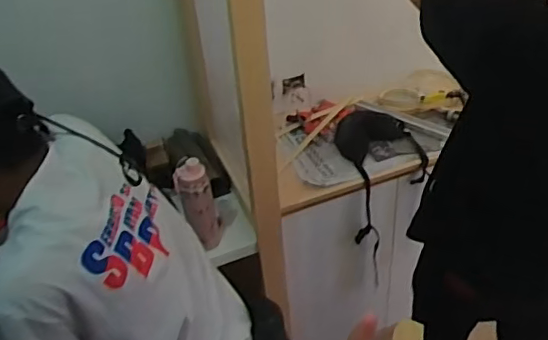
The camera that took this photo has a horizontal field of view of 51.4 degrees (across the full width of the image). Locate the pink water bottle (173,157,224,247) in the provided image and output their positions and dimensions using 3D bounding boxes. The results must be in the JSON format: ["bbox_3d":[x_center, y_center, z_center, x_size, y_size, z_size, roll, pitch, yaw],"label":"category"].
[{"bbox_3d":[-0.183,0.098,1.420,0.095,0.250,0.078,-12,39,-9],"label":"pink water bottle"}]

